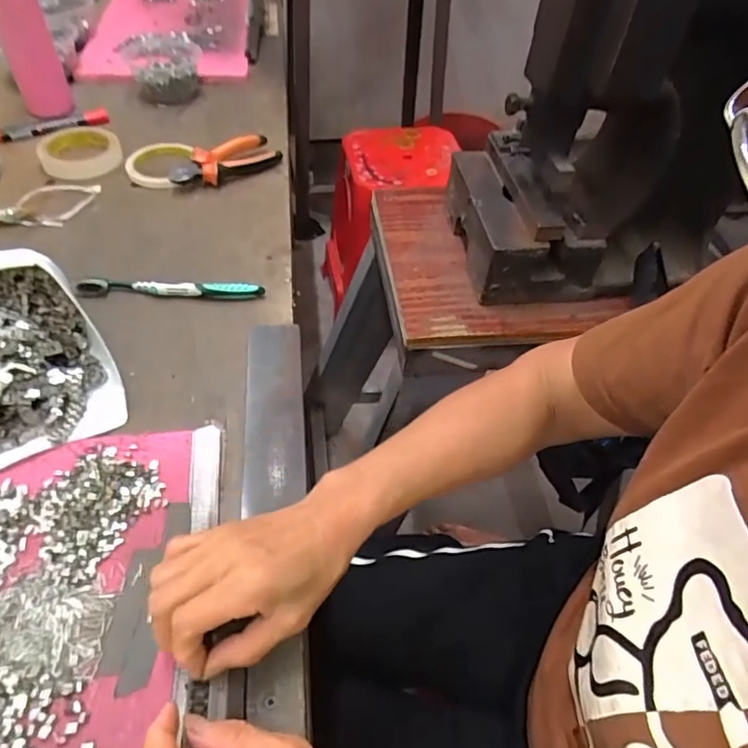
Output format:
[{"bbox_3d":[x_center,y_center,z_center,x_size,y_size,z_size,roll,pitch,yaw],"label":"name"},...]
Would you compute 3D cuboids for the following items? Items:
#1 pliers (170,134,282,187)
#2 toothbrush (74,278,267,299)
[{"bbox_3d":[-0.192,-0.277,0.716,0.149,0.034,0.052,-32,60,-29],"label":"pliers"},{"bbox_3d":[-0.208,-0.088,0.562,0.184,0.021,0.012,2,49,-4],"label":"toothbrush"}]

